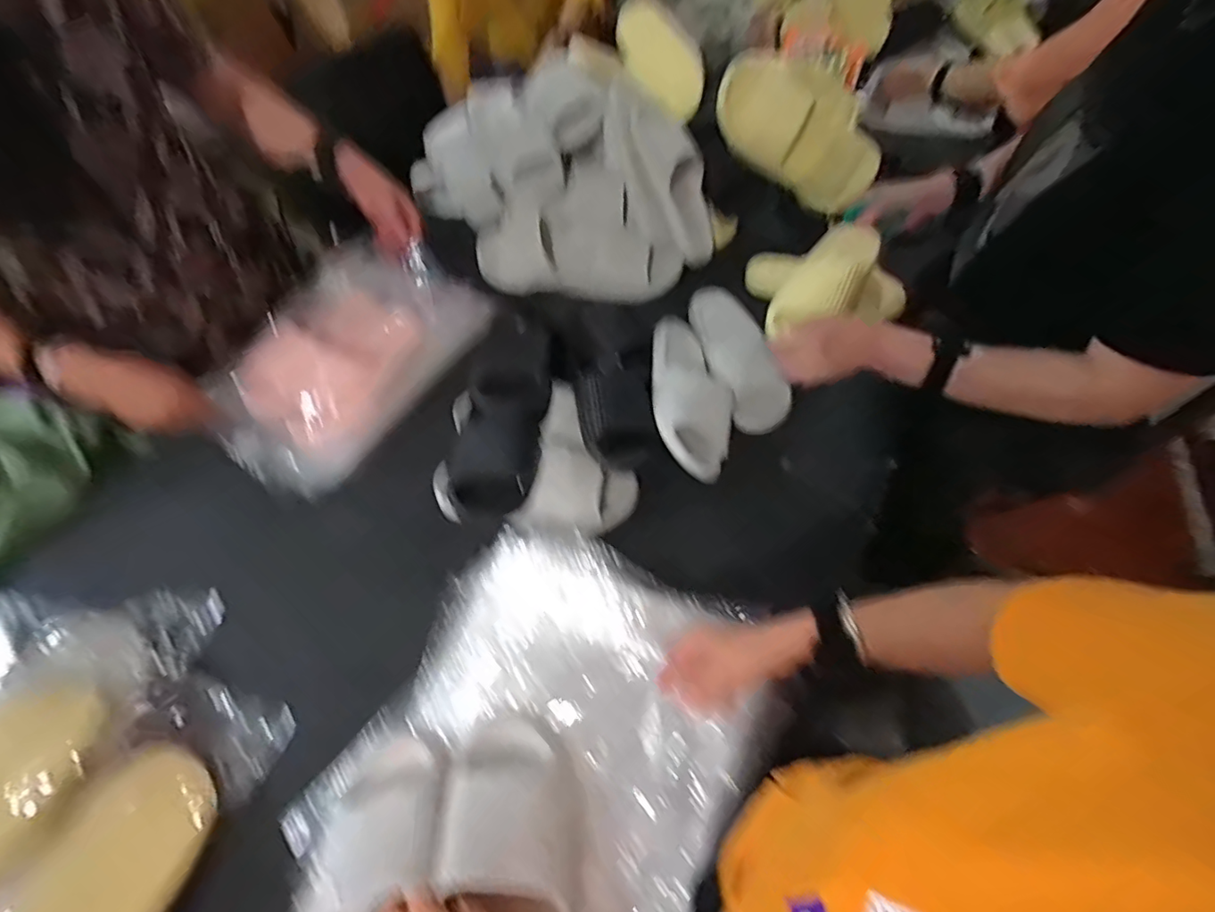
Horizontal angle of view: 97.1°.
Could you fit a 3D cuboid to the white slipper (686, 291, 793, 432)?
[{"bbox_3d":[0.196,-0.156,0.804,0.101,0.052,0.256,-16,58,-5],"label":"white slipper"}]

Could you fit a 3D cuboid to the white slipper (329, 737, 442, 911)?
[{"bbox_3d":[-0.185,0.388,0.441,0.103,0.062,0.273,-11,64,-2],"label":"white slipper"}]

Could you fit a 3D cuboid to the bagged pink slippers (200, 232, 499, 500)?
[{"bbox_3d":[-0.417,-0.173,0.846,0.306,0.077,0.433,28,64,20],"label":"bagged pink slippers"}]

